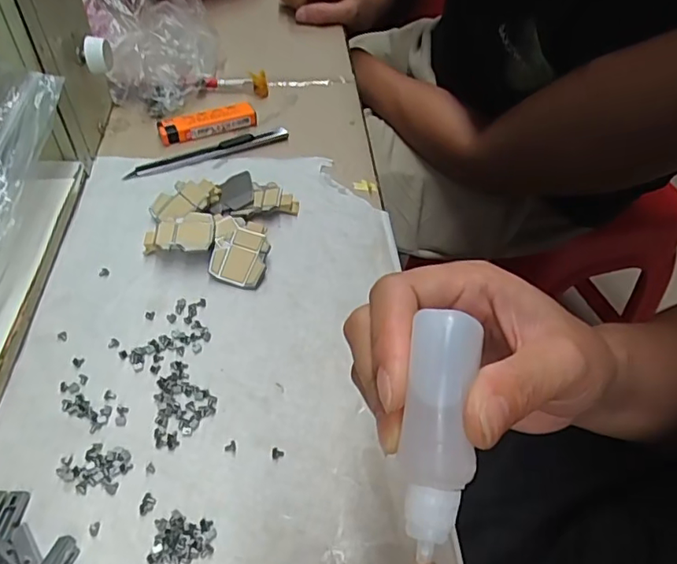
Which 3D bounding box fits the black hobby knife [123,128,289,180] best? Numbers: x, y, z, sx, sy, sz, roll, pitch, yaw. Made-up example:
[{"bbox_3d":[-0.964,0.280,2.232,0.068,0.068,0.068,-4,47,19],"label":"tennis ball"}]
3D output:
[{"bbox_3d":[-0.102,-0.102,0.434,0.128,0.014,0.011,-15,51,-15],"label":"black hobby knife"}]

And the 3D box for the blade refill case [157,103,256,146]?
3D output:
[{"bbox_3d":[-0.109,-0.133,0.457,0.079,0.016,0.019,-17,51,-17],"label":"blade refill case"}]

